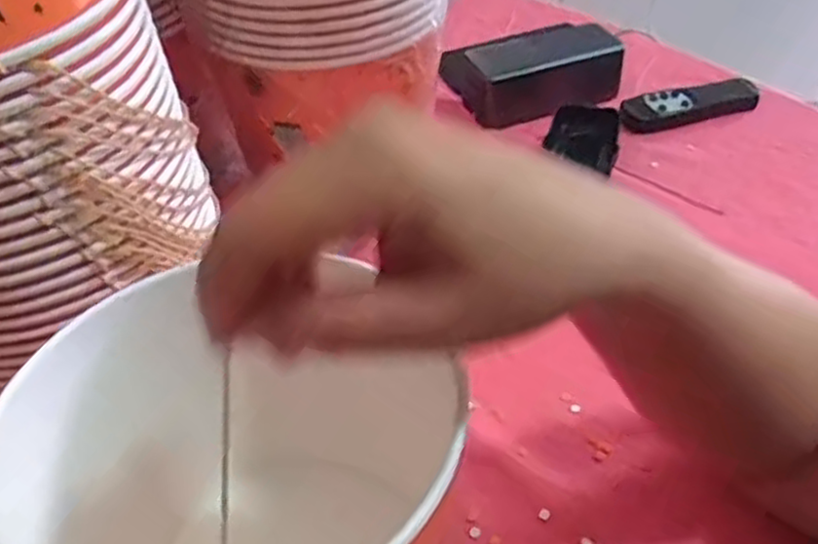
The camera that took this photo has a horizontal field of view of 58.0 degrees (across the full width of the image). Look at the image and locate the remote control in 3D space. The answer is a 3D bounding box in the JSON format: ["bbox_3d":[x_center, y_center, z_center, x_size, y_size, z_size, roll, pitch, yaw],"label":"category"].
[{"bbox_3d":[0.225,-0.138,0.600,0.114,0.017,0.036,-13,44,-9],"label":"remote control"}]

